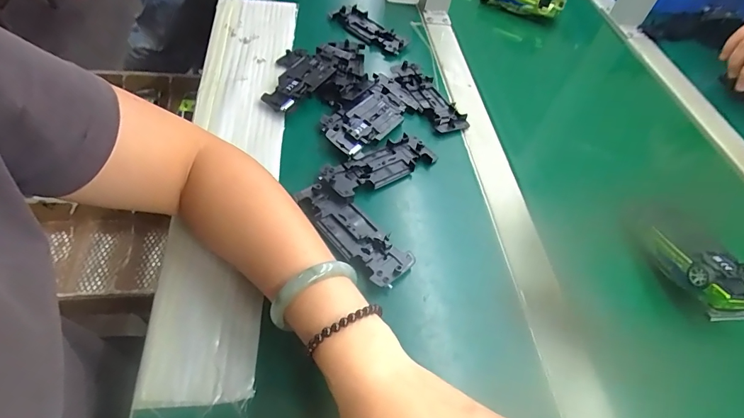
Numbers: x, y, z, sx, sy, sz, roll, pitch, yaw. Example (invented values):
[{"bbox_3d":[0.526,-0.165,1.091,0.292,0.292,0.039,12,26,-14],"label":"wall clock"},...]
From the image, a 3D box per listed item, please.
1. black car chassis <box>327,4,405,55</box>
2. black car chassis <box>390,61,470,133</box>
[{"bbox_3d":[-0.007,-0.253,0.566,0.042,0.012,0.120,-30,63,-27],"label":"black car chassis"},{"bbox_3d":[0.067,-0.137,0.492,0.044,0.014,0.120,-23,60,-24],"label":"black car chassis"}]

